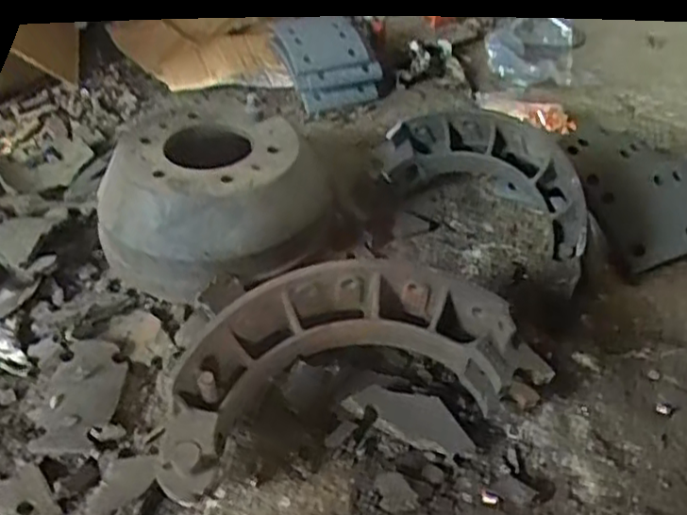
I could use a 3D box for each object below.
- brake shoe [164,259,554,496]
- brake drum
[{"bbox_3d":[-0.001,0.104,0.648,0.336,0.125,0.153,-11,43,-13],"label":"brake shoe"},{"bbox_3d":[-0.159,-0.071,0.841,0.253,0.121,0.247,0,41,0],"label":"brake drum"}]

